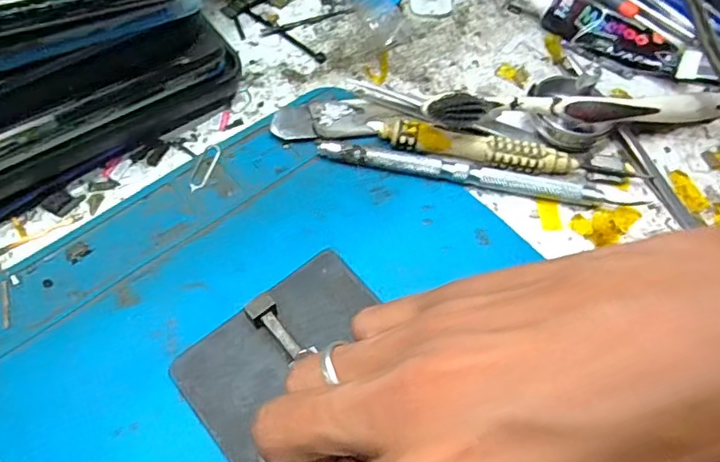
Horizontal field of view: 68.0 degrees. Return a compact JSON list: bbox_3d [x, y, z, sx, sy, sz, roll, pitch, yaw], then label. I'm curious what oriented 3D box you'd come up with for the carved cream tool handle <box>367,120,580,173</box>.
[{"bbox_3d":[0.053,-0.038,0.252,0.096,0.013,0.013,11,61,3],"label":"carved cream tool handle"}]

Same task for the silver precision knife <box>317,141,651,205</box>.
[{"bbox_3d":[0.056,-0.025,0.248,0.150,0.009,0.011,8,60,1],"label":"silver precision knife"}]

